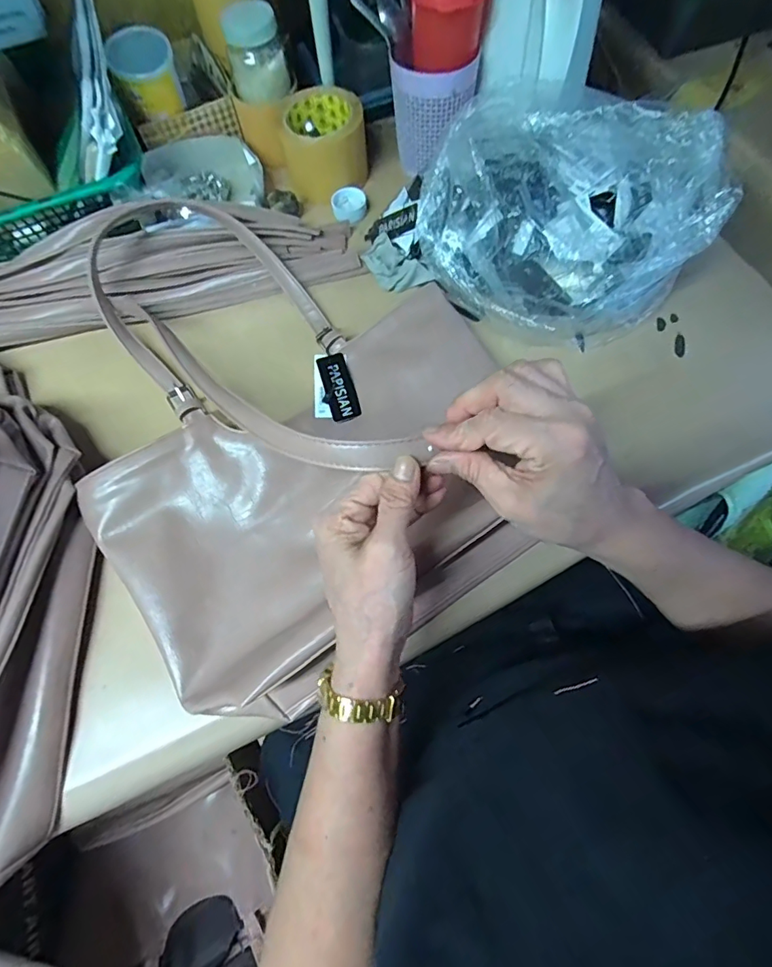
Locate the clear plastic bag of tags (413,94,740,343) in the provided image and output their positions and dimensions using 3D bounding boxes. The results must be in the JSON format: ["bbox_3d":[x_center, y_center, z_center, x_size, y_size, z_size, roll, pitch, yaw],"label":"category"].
[{"bbox_3d":[0.169,-0.258,0.469,0.245,0.127,0.210,42,76,16],"label":"clear plastic bag of tags"}]

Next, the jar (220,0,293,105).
[{"bbox_3d":[-0.142,-0.482,0.538,0.059,0.081,0.059,-1,69,2],"label":"jar"}]

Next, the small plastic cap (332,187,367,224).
[{"bbox_3d":[-0.043,-0.334,0.573,0.042,0.023,0.038,-11,69,-2],"label":"small plastic cap"}]

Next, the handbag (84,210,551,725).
[{"bbox_3d":[-0.098,-0.100,0.414,0.379,0.163,0.495,-25,70,-7],"label":"handbag"}]

